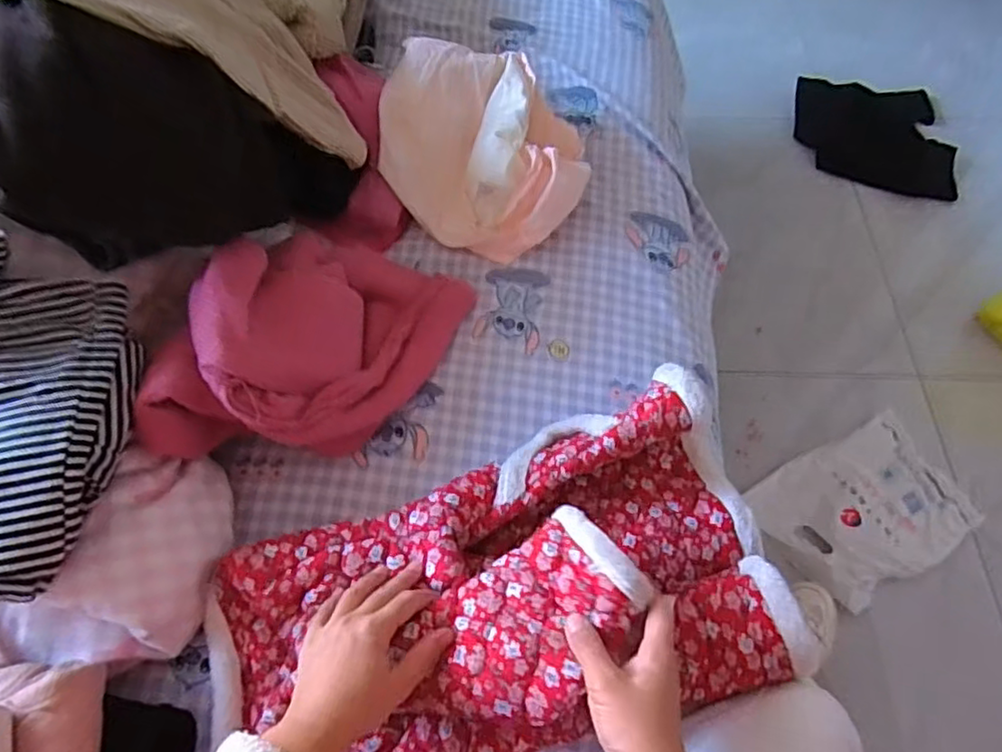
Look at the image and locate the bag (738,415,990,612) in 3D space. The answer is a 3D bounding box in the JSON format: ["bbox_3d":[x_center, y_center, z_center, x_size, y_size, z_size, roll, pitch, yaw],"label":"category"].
[{"bbox_3d":[0.655,0.238,1.146,0.368,0.051,0.263,-25,62,-12],"label":"bag"}]

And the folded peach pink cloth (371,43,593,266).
[{"bbox_3d":[-0.026,-0.303,0.842,0.239,0.116,0.299,-39,65,-19],"label":"folded peach pink cloth"}]

